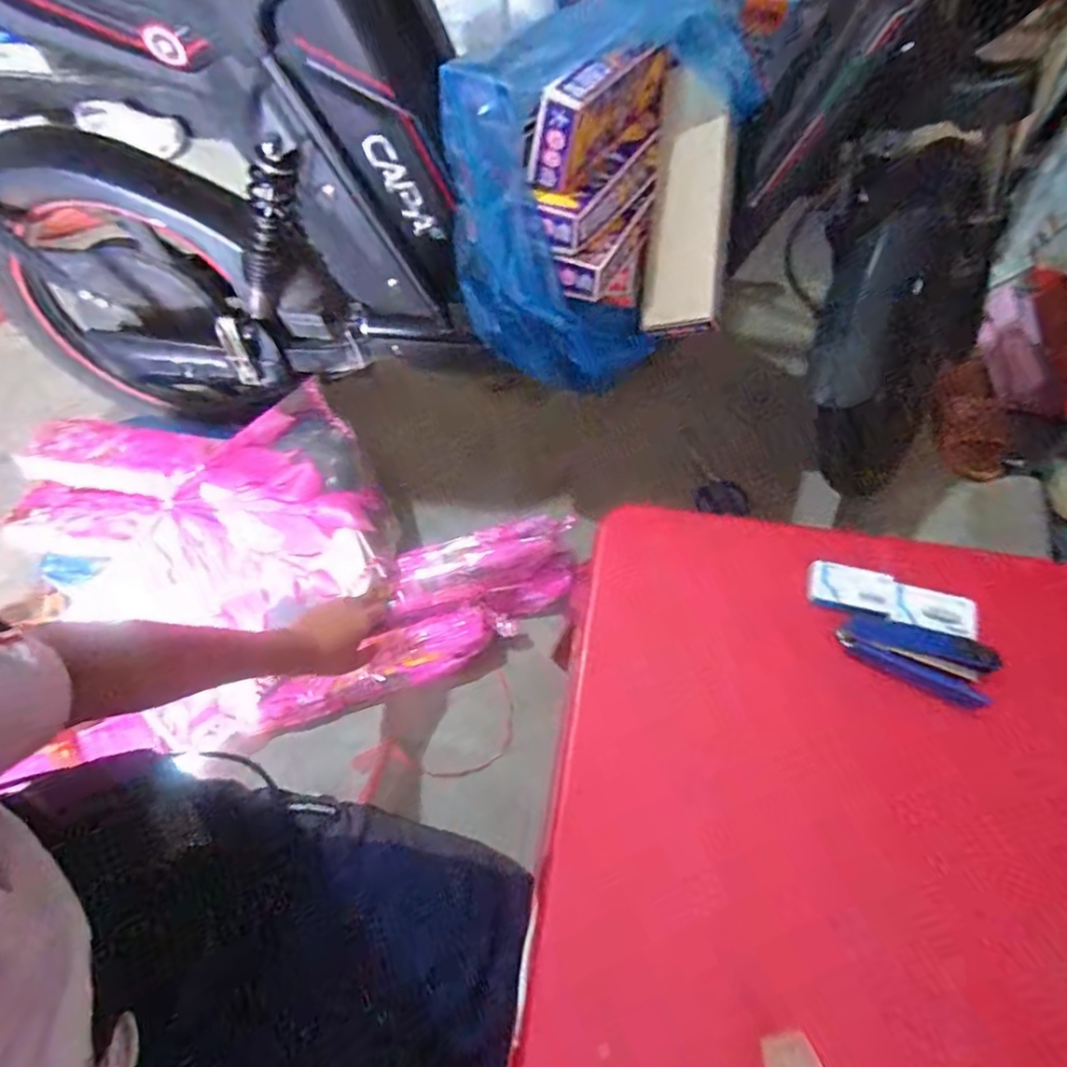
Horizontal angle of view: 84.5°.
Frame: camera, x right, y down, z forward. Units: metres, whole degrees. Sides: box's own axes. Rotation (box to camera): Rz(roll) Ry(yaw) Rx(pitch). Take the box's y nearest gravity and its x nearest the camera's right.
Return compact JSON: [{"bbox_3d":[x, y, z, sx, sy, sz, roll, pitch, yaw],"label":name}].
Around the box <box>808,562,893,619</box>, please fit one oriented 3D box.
[{"bbox_3d":[0.222,0.039,0.414,0.055,0.007,0.032,14,68,7],"label":"box"}]

